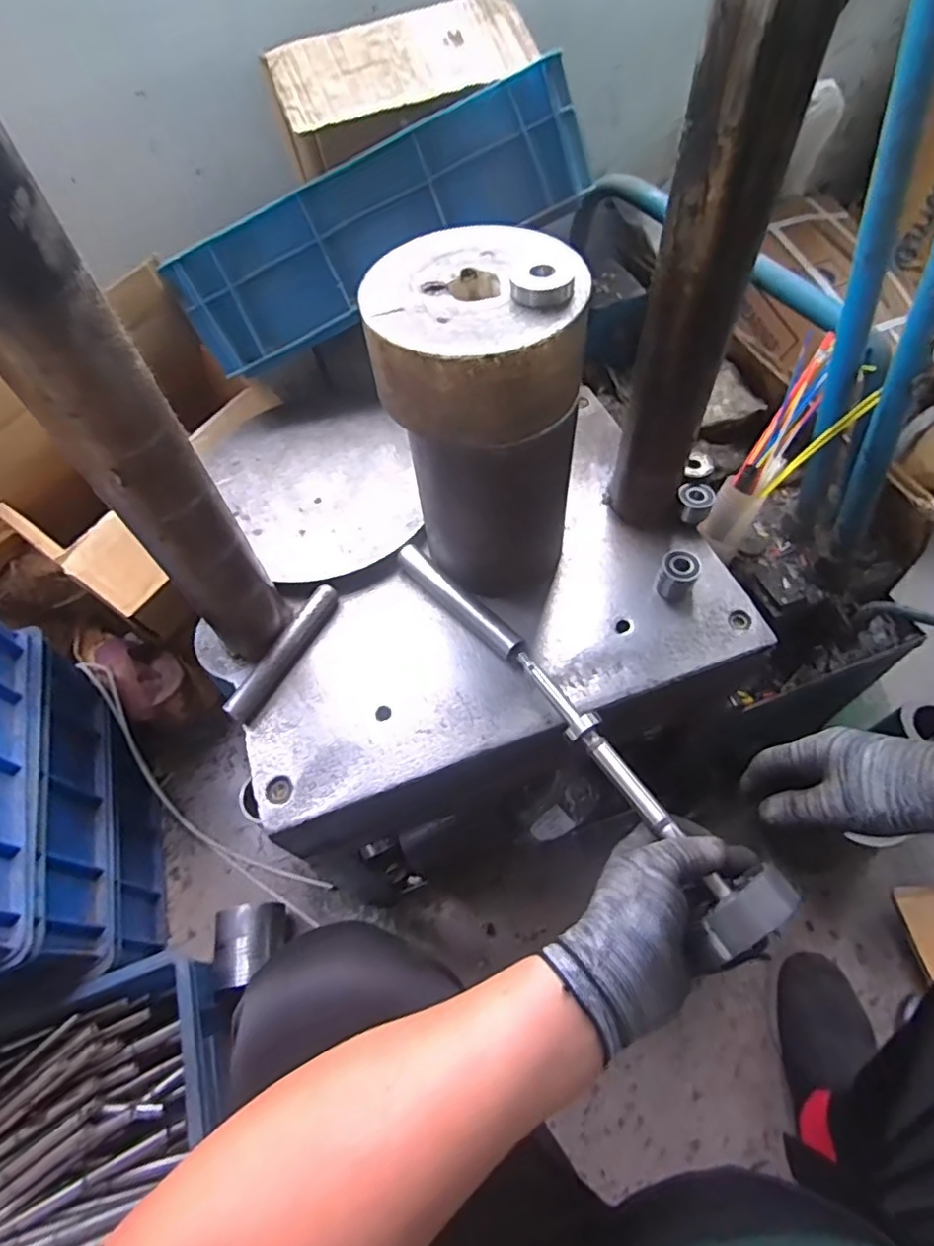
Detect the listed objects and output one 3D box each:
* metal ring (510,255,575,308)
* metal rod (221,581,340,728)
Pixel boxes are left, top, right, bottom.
[{"bbox_3d":[0.048,-0.218,0.376,0.038,0.012,0.049,3,58,6],"label":"metal ring"},{"bbox_3d":[-0.163,0.025,0.532,0.021,0.019,0.140,24,63,18],"label":"metal rod"}]

